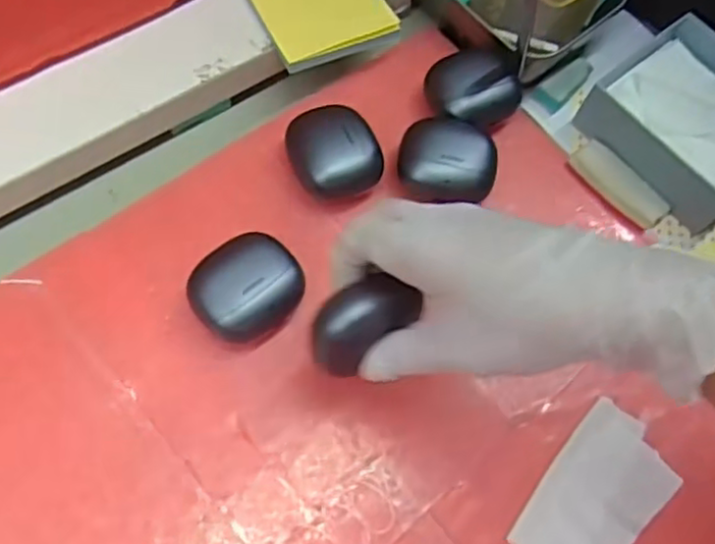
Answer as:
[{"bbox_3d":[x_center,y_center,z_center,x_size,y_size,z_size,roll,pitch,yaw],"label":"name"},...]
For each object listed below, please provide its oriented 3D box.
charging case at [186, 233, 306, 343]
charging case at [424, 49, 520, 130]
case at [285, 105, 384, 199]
[{"bbox_3d":[-0.058,0.008,0.373,0.056,0.023,0.048,-35,74,-20],"label":"charging case"},{"bbox_3d":[0.073,-0.117,0.446,0.053,0.026,0.053,-33,73,-19],"label":"charging case"},{"bbox_3d":[-0.014,-0.070,0.414,0.049,0.021,0.054,-21,69,-16],"label":"case"}]

